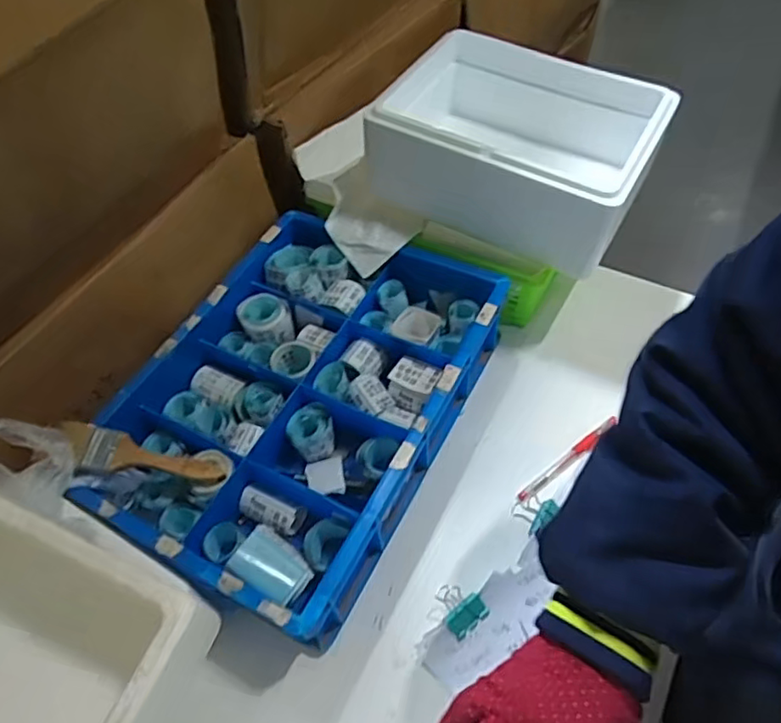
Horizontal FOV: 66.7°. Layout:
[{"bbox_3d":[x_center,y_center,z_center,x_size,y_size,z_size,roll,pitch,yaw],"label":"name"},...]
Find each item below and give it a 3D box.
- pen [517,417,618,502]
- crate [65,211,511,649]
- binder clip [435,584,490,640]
[{"bbox_3d":[0.198,0.109,0.662,0.147,0.011,0.014,-33,59,-18],"label":"pen"},{"bbox_3d":[-0.103,0.039,0.680,0.331,0.106,0.439,23,60,20],"label":"crate"},{"bbox_3d":[0.065,0.236,0.573,0.042,0.013,0.048,-37,60,-20],"label":"binder clip"}]

